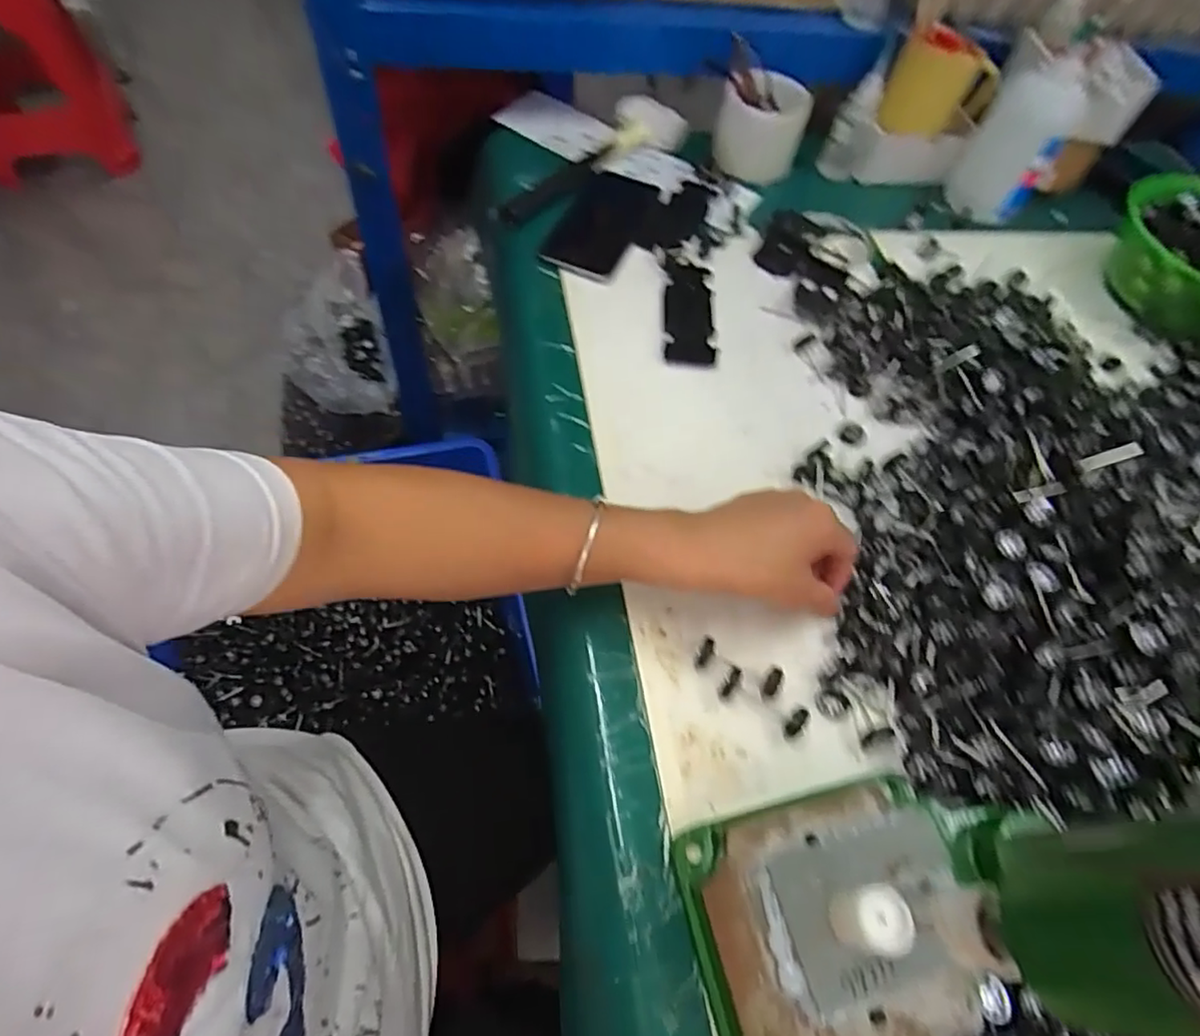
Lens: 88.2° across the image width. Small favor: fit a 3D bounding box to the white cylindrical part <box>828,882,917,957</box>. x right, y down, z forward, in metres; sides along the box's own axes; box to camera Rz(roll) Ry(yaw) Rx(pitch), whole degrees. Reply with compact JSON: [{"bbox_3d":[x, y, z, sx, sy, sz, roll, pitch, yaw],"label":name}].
[{"bbox_3d":[0.122,0.184,0.283,0.028,0.031,0.026,3,59,-5],"label":"white cylindrical part"}]

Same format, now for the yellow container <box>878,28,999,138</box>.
[{"bbox_3d":[0.365,-0.461,0.665,0.106,0.074,0.088,26,60,9],"label":"yellow container"}]

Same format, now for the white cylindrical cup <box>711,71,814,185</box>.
[{"bbox_3d":[0.170,-0.420,0.669,0.090,0.068,0.077,-24,65,-20],"label":"white cylindrical cup"}]

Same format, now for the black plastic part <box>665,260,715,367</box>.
[{"bbox_3d":[0.079,-0.187,0.558,0.041,0.005,0.124,4,59,-2],"label":"black plastic part"}]

